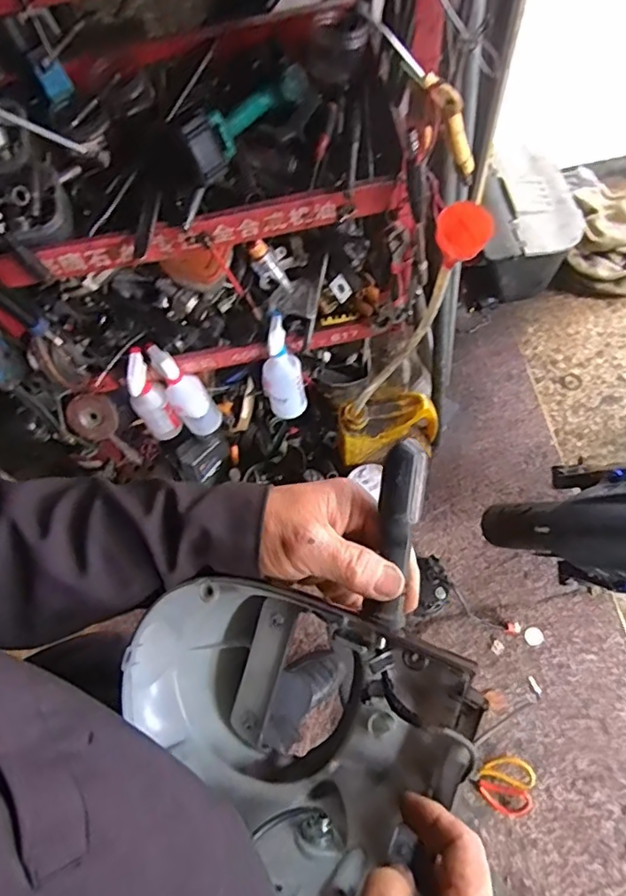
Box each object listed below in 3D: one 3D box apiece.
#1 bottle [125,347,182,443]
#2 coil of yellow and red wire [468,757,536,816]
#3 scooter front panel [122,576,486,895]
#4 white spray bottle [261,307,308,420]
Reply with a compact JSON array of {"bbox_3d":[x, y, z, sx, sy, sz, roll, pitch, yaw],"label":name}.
[{"bbox_3d":[-0.326,-0.089,1.125,0.072,0.229,0.063,-18,43,-4],"label":"bottle"},{"bbox_3d":[0.397,0.678,1.118,0.103,0.058,0.113,-2,69,5],"label":"coil of yellow and red wire"},{"bbox_3d":[-0.012,0.152,0.330,0.196,0.106,0.142,36,75,14],"label":"scooter front panel"},{"bbox_3d":[-0.059,-0.146,1.098,0.085,0.221,0.075,-10,39,-1],"label":"white spray bottle"}]

